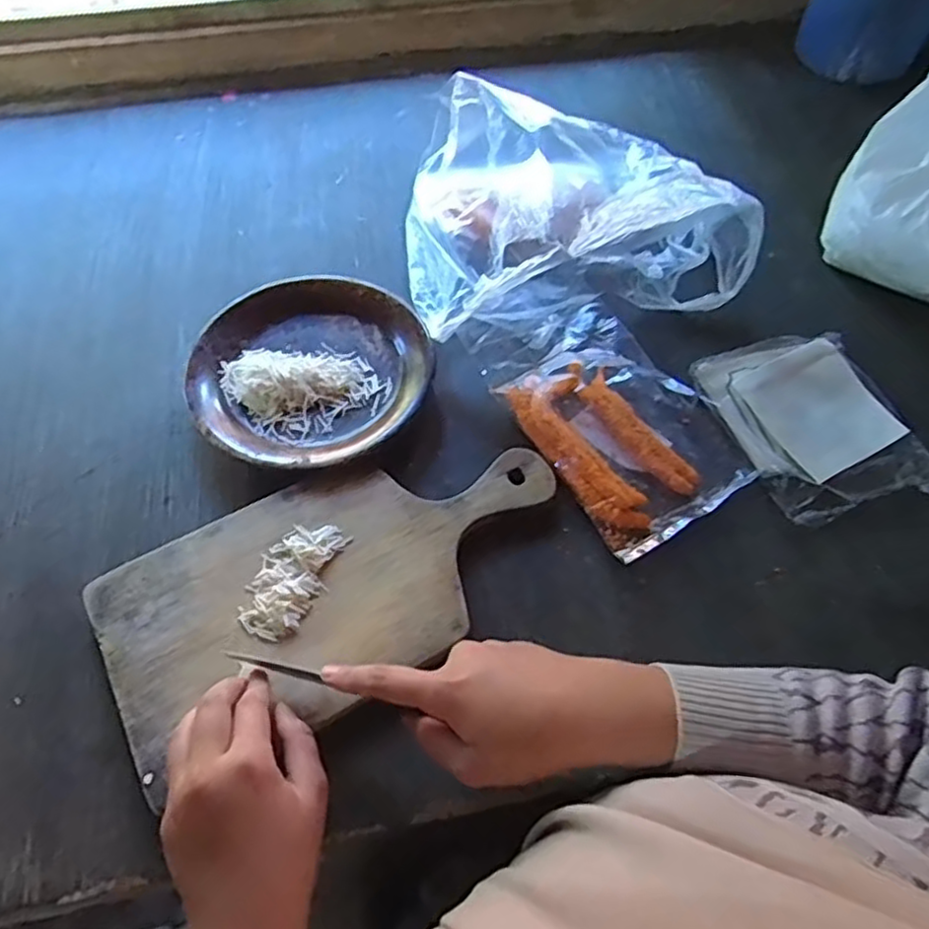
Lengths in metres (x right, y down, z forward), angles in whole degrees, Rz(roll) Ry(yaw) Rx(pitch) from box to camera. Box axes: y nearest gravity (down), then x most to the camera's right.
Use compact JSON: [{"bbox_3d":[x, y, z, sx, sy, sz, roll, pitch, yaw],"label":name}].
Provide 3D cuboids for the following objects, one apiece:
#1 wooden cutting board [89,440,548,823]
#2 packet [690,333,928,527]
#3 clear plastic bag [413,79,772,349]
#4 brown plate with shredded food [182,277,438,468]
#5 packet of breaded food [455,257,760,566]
[{"bbox_3d":[-0.079,0.073,0.463,0.307,0.018,0.154,-27,62,-16],"label":"wooden cutting board"},{"bbox_3d":[0.275,-0.036,0.534,0.136,0.028,0.157,-16,60,-10],"label":"packet"},{"bbox_3d":[0.083,-0.232,0.615,0.275,0.090,0.232,-11,59,-7],"label":"clear plastic bag"},{"bbox_3d":[-0.120,-0.074,0.551,0.184,0.027,0.176,0,58,0],"label":"brown plate with shredded food"},{"bbox_3d":[0.103,-0.057,0.544,0.135,0.026,0.246,-29,62,-17],"label":"packet of breaded food"}]

